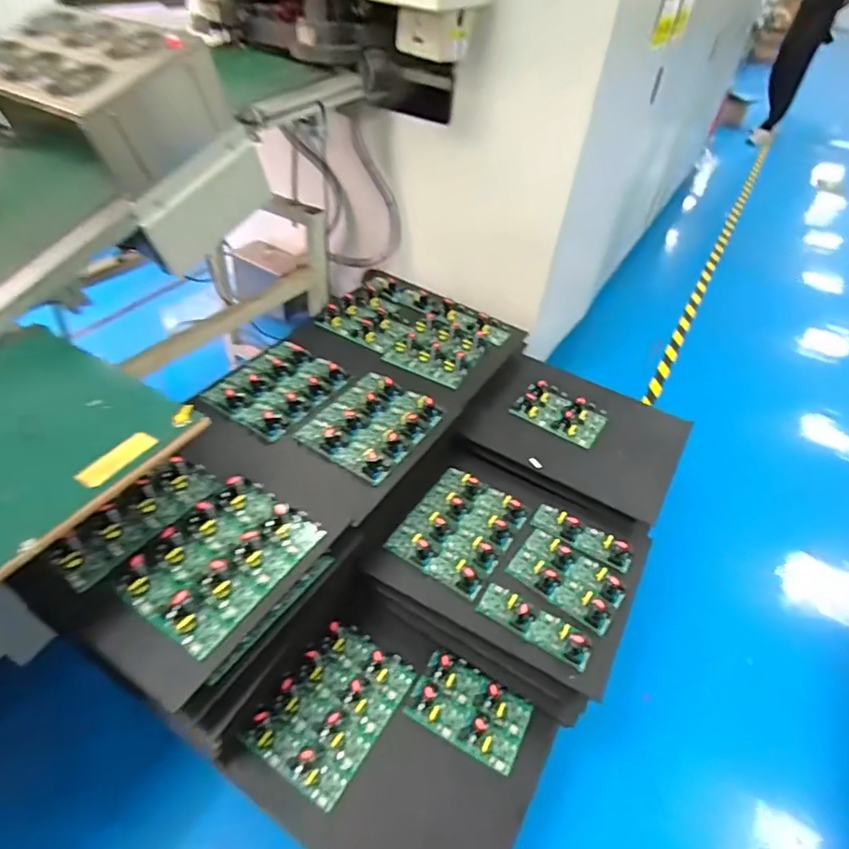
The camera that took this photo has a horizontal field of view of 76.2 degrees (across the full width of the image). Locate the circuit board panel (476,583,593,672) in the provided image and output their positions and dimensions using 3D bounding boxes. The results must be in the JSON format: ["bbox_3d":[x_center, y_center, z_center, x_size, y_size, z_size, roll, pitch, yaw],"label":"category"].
[{"bbox_3d":[0.214,0.385,1.044,0.224,0.042,0.077,26,46,20],"label":"circuit board panel"}]

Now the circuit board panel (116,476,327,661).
[{"bbox_3d":[-0.336,0.214,0.916,0.197,0.043,0.281,27,47,21],"label":"circuit board panel"}]

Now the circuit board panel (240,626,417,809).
[{"bbox_3d":[-0.173,0.540,1.048,0.201,0.057,0.295,26,46,20],"label":"circuit board panel"}]

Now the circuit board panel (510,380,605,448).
[{"bbox_3d":[0.359,-0.033,1.417,0.215,0.038,0.149,30,48,23],"label":"circuit board panel"}]

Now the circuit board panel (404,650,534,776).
[{"bbox_3d":[0.090,0.552,1.065,0.224,0.040,0.146,25,50,19],"label":"circuit board panel"}]

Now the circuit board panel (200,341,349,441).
[{"bbox_3d":[-0.339,-0.091,1.252,0.208,0.029,0.278,26,46,20],"label":"circuit board panel"}]

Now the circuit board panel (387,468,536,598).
[{"bbox_3d":[0.078,0.224,1.201,0.222,0.041,0.272,27,47,21],"label":"circuit board panel"}]

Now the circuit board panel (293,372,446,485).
[{"bbox_3d":[-0.115,-0.009,1.198,0.221,0.036,0.275,26,46,20],"label":"circuit board panel"}]

